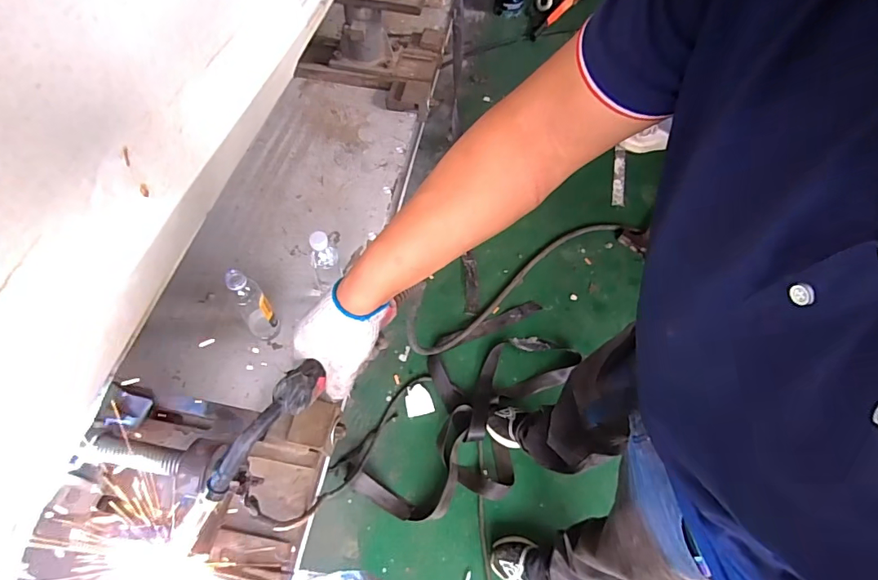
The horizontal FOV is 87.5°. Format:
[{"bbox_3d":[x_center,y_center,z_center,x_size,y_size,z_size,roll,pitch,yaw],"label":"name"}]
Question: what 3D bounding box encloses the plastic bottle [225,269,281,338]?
[{"bbox_3d":[-0.347,0.024,0.846,0.055,0.192,0.073,-33,66,-20],"label":"plastic bottle"}]

